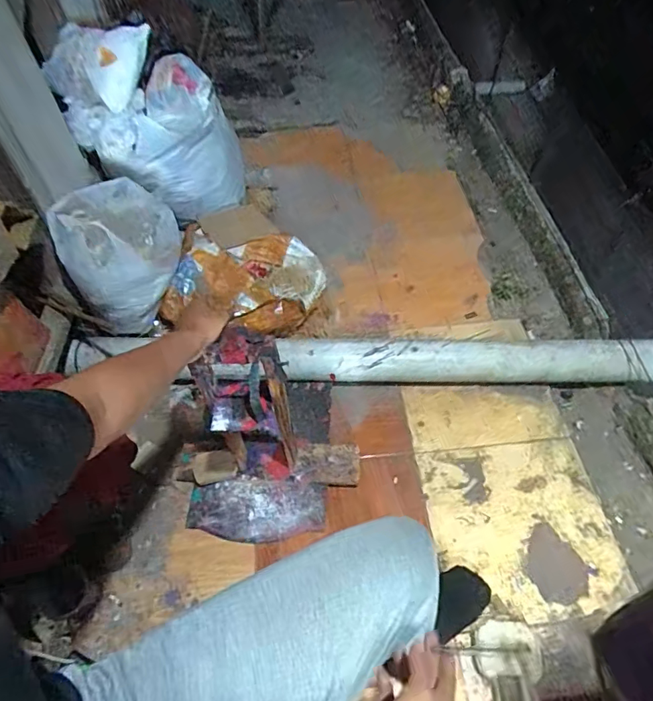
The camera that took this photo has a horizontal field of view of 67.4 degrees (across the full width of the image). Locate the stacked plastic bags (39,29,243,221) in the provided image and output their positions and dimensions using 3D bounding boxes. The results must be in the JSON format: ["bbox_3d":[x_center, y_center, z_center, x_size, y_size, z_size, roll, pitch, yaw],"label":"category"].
[{"bbox_3d":[-0.496,-0.617,1.368,0.329,0.449,0.384,-33,59,-21],"label":"stacked plastic bags"}]

